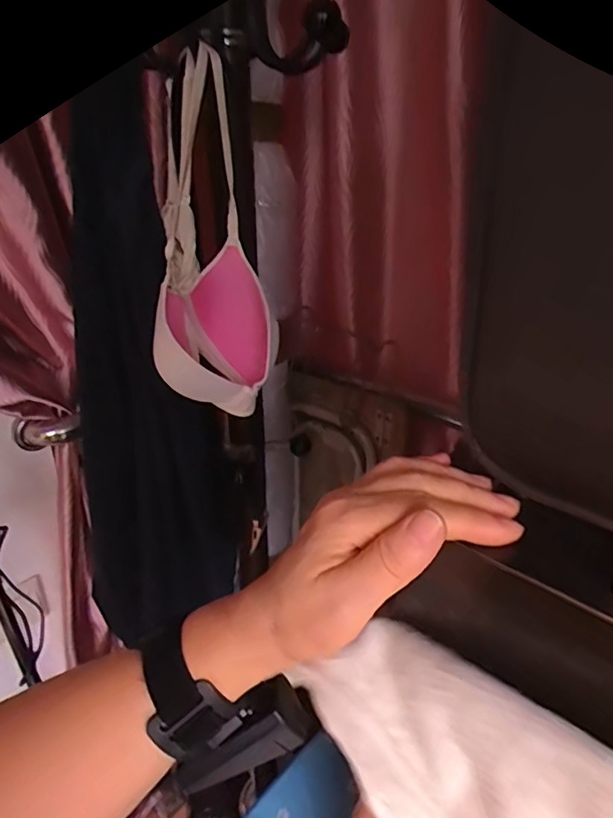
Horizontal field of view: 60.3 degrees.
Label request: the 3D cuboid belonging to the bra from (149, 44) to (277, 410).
[{"bbox_3d":[-0.101,-0.165,0.553,0.120,0.322,0.146,-1,27,-2],"label":"bra"}]

